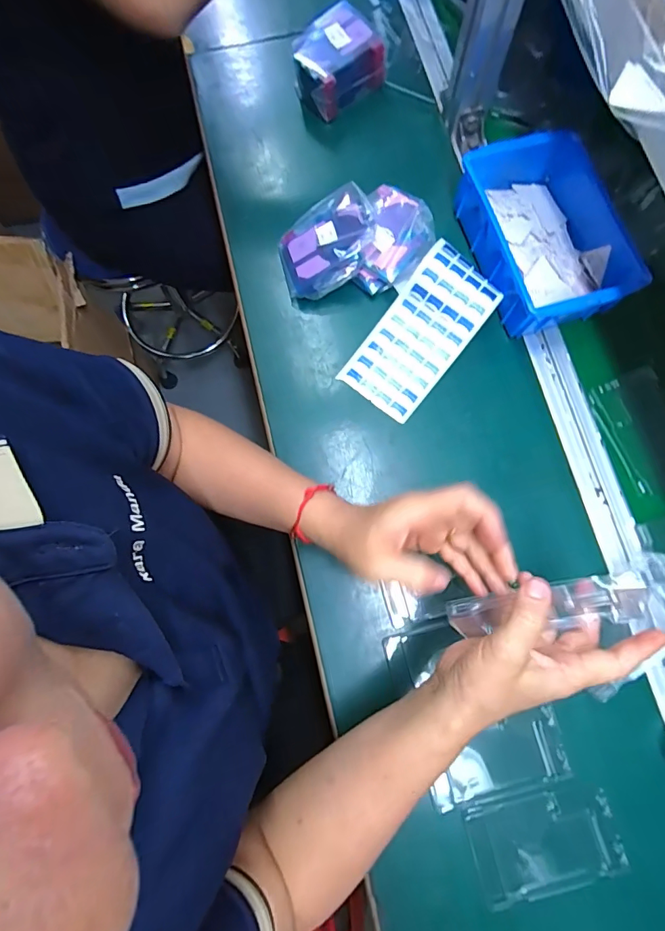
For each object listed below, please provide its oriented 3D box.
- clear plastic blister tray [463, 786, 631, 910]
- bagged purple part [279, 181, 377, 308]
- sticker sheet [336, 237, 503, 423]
[{"bbox_3d":[0.186,0.332,0.397,0.124,0.018,0.074,-15,78,-4],"label":"clear plastic blister tray"},{"bbox_3d":[-0.005,-0.245,0.502,0.106,0.058,0.100,-13,78,-3],"label":"bagged purple part"},{"bbox_3d":[0.095,-0.140,0.480,0.087,0.012,0.175,39,98,5],"label":"sticker sheet"}]

